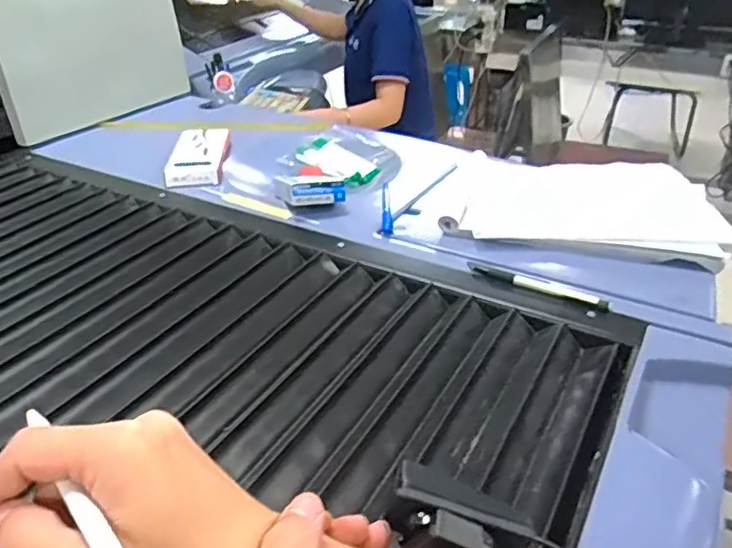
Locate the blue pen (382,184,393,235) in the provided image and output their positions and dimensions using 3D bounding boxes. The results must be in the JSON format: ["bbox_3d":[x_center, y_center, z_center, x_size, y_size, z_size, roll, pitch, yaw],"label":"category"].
[{"bbox_3d":[0.026,-0.084,0.788,0.012,0.014,0.146,1,32,-1],"label":"blue pen"}]

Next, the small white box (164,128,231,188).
[{"bbox_3d":[-0.239,-0.170,0.902,0.079,0.027,0.169,-1,31,-3],"label":"small white box"}]

